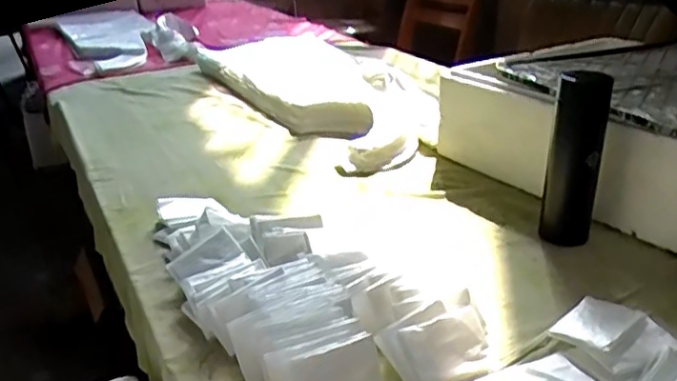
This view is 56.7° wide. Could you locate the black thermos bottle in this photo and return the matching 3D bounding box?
[{"bbox_3d":[0.307,-0.037,0.815,0.069,0.226,0.055,5,27,19],"label":"black thermos bottle"}]

